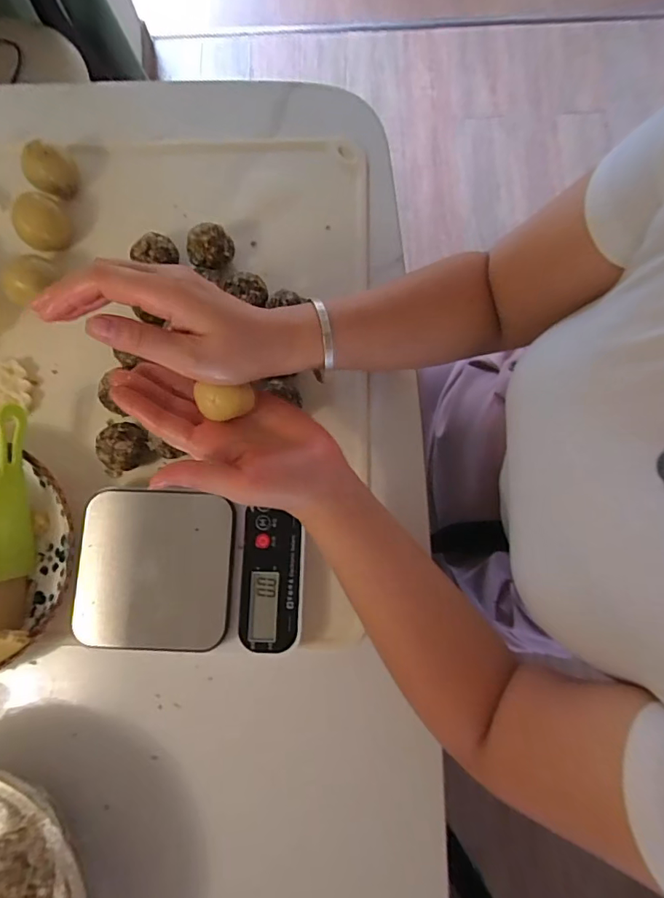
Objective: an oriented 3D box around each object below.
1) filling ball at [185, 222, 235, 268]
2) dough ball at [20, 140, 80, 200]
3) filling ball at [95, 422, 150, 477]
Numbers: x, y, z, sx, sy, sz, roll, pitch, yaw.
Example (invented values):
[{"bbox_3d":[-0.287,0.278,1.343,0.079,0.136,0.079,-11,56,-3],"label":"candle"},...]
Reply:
[{"bbox_3d":[-0.113,-0.186,0.455,0.043,0.037,0.039,-19,79,-3],"label":"filling ball"},{"bbox_3d":[-0.280,-0.278,0.481,0.047,0.041,0.043,-31,80,-5],"label":"dough ball"},{"bbox_3d":[-0.178,0.003,0.420,0.038,0.041,0.042,15,80,4],"label":"filling ball"}]

